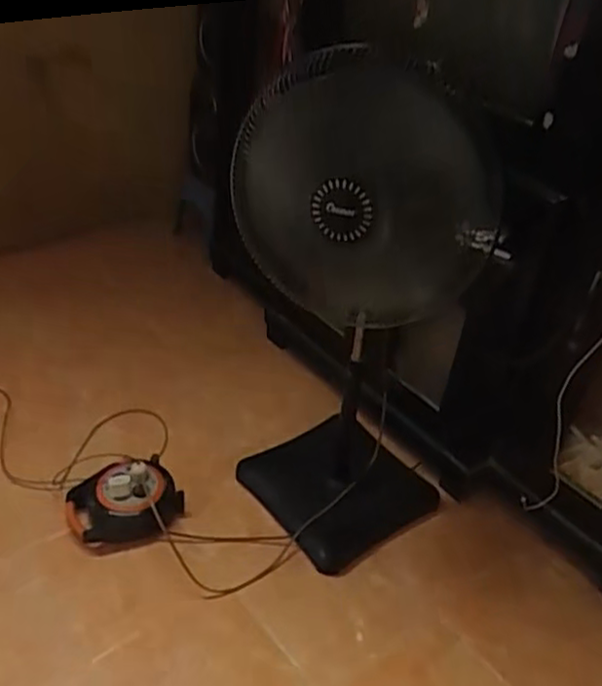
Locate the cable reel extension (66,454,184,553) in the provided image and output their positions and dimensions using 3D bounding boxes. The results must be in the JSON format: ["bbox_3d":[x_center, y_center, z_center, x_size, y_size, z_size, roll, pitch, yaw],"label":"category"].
[{"bbox_3d":[-0.374,0.347,1.547,0.234,0.092,0.185,-14,42,-24],"label":"cable reel extension"}]

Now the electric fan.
[{"bbox_3d":[0.098,0.014,1.371,0.380,0.903,0.377,27,42,25],"label":"electric fan"}]

